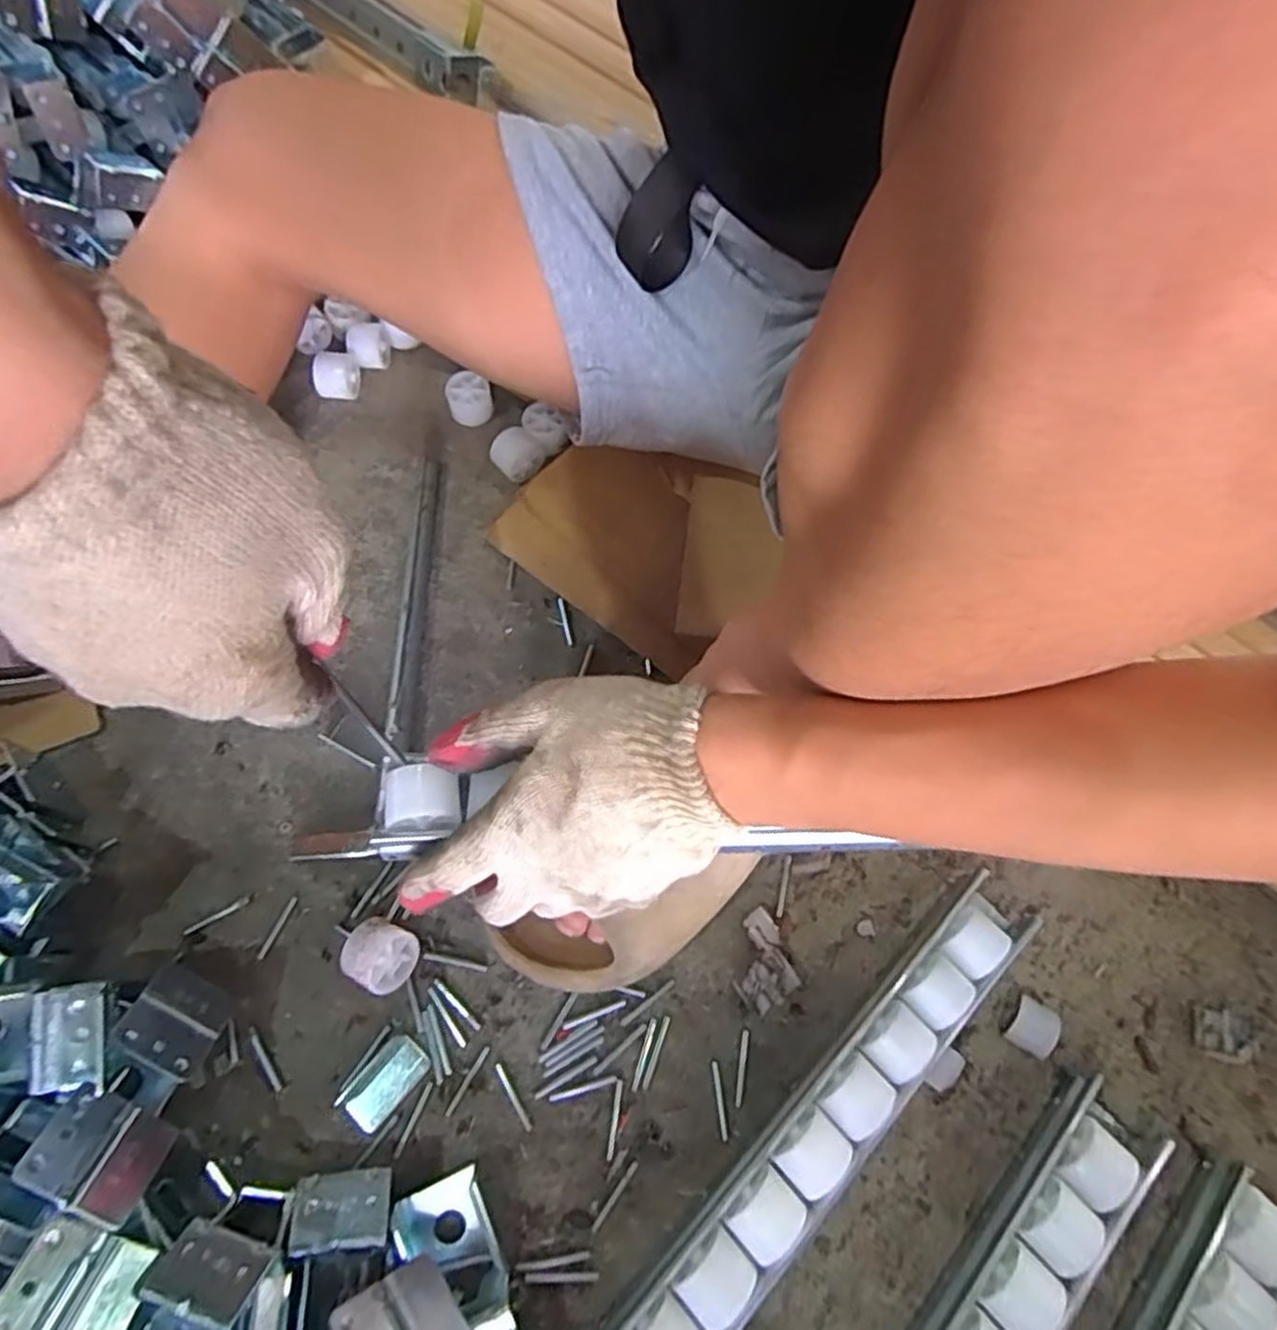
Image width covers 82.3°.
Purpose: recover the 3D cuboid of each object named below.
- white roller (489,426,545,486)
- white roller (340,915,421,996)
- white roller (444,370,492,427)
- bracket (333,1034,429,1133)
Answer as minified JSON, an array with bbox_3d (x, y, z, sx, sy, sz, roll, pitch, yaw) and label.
[{"bbox_3d":[-0.094,-0.157,0.561,0.033,0.030,0.037,28,67,10],"label":"white roller"},{"bbox_3d":[-0.146,0.164,0.414,0.035,0.037,0.034,22,66,7],"label":"white roller"},{"bbox_3d":[-0.135,-0.212,0.585,0.035,0.030,0.030,-12,66,-9],"label":"white roller"},{"bbox_3d":[-0.139,0.227,0.399,0.026,0.007,0.045,37,69,13],"label":"bracket"}]

